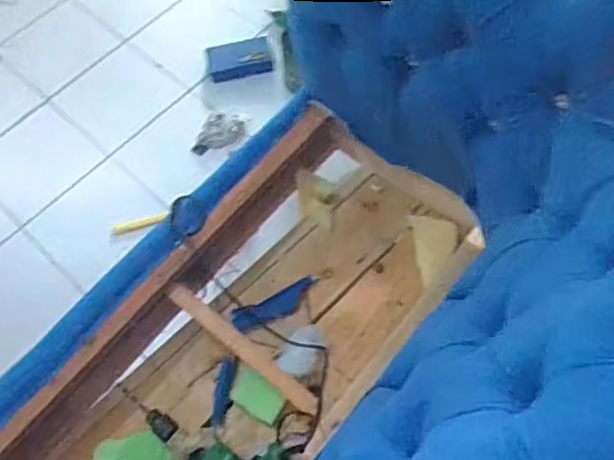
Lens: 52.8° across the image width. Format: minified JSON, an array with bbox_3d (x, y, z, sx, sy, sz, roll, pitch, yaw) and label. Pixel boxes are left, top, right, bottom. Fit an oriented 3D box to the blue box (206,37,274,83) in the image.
[{"bbox_3d":[-0.185,-0.472,1.705,0.180,0.047,0.095,-17,63,-5],"label":"blue box"}]

